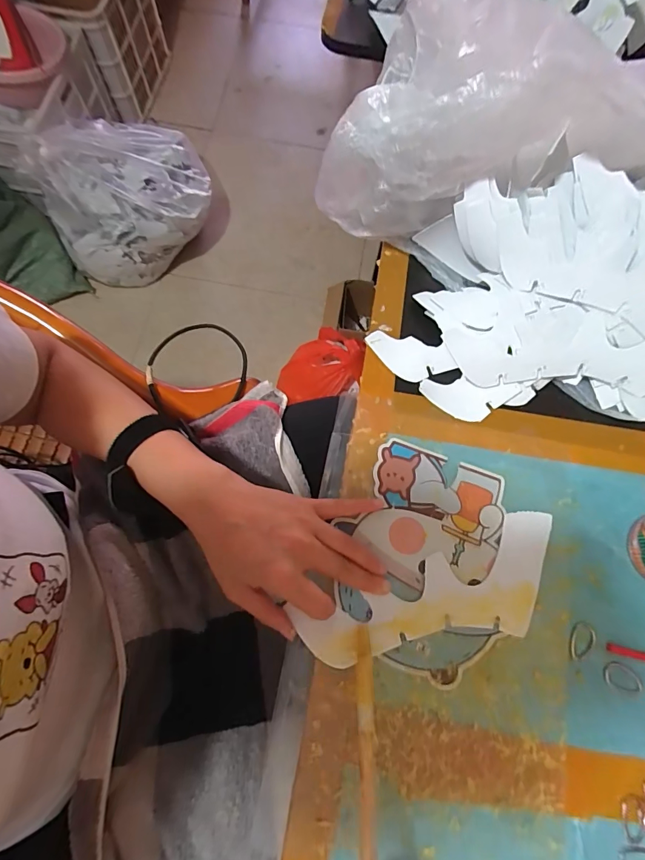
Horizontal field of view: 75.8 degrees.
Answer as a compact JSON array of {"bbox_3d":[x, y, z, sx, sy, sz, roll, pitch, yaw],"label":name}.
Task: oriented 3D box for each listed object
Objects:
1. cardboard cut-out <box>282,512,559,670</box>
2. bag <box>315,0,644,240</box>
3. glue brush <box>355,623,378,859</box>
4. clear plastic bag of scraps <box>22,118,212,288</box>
[{"bbox_3d":[0.094,0.141,0.337,0.225,0.007,0.079,-18,75,-8],"label":"cardboard cut-out"},{"bbox_3d":[0.199,-0.246,0.361,0.397,0.162,0.104,4,74,-1],"label":"bag"},{"bbox_3d":[0.026,0.251,0.229,0.013,0.006,0.271,5,44,-1],"label":"glue brush"},{"bbox_3d":[-0.527,-0.647,1.152,0.447,0.272,0.340,-32,77,-11],"label":"clear plastic bag of scraps"}]

